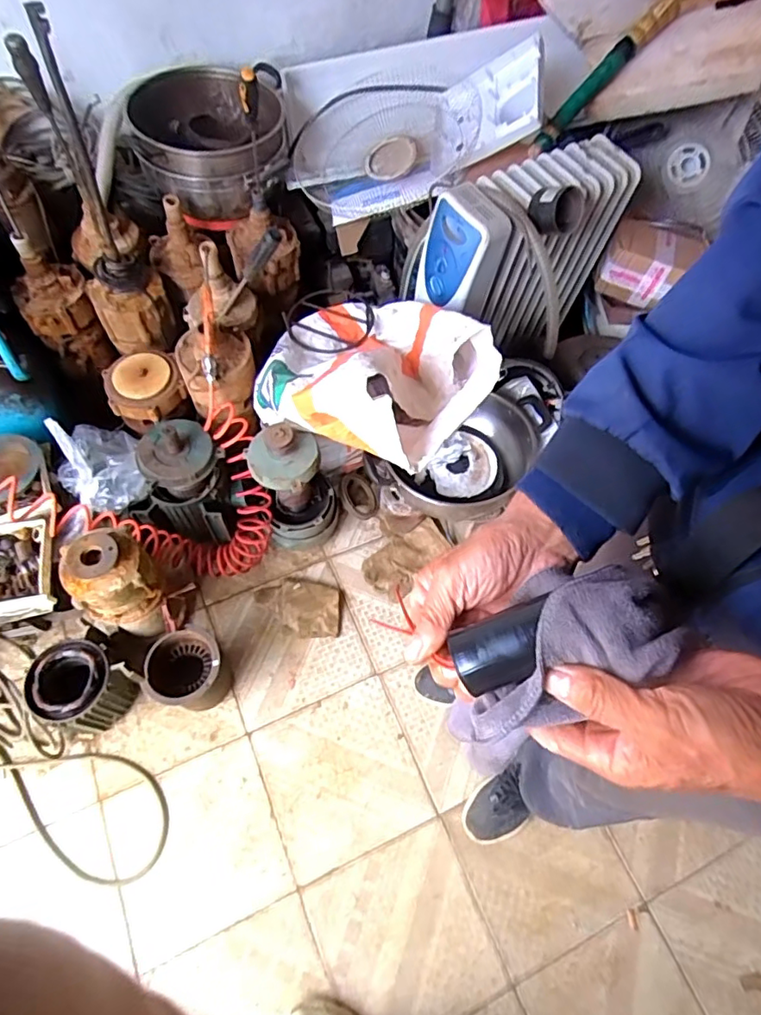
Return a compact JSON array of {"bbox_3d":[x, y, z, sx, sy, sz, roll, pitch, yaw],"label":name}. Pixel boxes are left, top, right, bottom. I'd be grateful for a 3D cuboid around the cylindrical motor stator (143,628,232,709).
[{"bbox_3d":[-0.381,0.335,1.120,0.128,0.188,0.133,1,63,-3],"label":"cylindrical motor stator"}]

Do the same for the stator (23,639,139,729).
[{"bbox_3d":[-0.580,0.355,1.088,0.162,0.156,0.156,30,66,11],"label":"stator"}]

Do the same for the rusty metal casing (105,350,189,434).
[{"bbox_3d":[-0.498,-0.248,1.191,0.150,0.097,0.150,1,63,-3],"label":"rusty metal casing"}]

